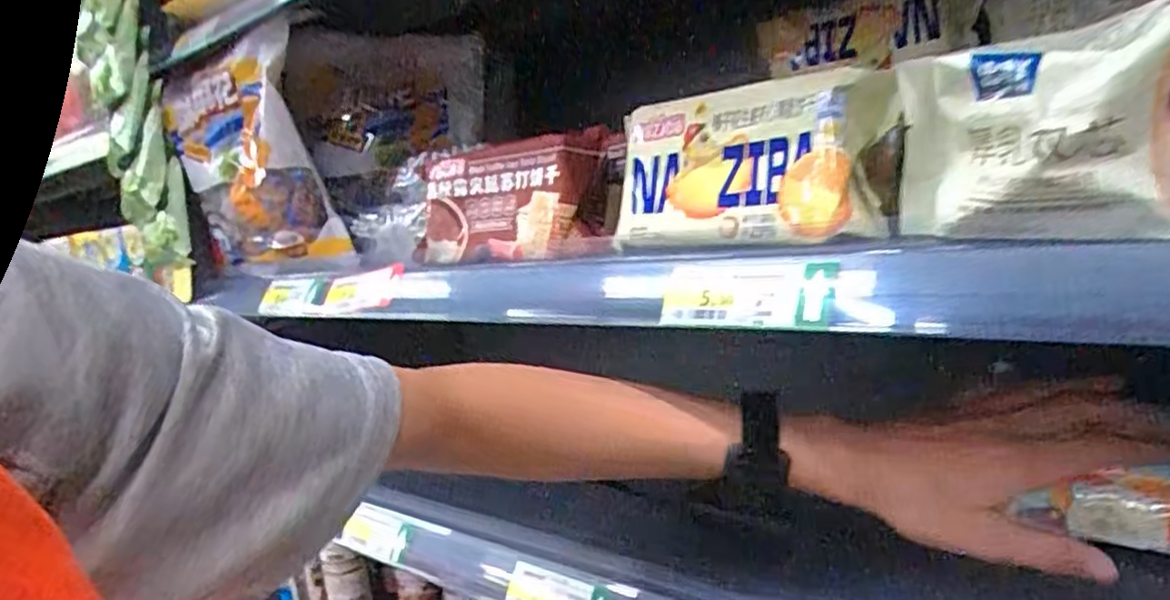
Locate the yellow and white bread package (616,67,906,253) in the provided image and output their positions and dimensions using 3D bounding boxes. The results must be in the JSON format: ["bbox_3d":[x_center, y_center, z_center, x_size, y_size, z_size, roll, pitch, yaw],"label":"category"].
[{"bbox_3d":[0.091,-0.079,0.413,0.174,0.088,0.038,1,12,42],"label":"yellow and white bread package"}]

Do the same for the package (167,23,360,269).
[{"bbox_3d":[-0.346,-0.137,0.714,0.198,0.216,0.038,-3,10,24],"label":"package"}]

